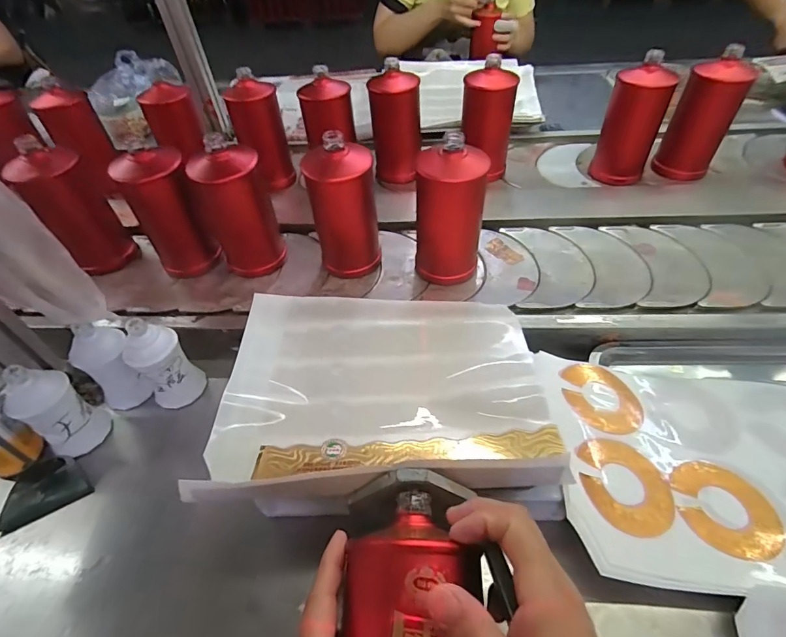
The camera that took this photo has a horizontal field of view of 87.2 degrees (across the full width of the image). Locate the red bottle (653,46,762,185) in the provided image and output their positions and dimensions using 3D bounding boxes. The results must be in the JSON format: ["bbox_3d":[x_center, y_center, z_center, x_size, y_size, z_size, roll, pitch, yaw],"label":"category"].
[{"bbox_3d":[0.508,-0.330,0.678,0.076,0.178,0.070,-3,49,3],"label":"red bottle"}]

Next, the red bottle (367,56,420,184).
[{"bbox_3d":[0.010,-0.352,0.742,0.087,0.173,0.072,-1,48,5],"label":"red bottle"}]

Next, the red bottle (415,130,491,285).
[{"bbox_3d":[0.073,-0.132,0.539,0.071,0.179,0.072,-36,55,-24],"label":"red bottle"}]

